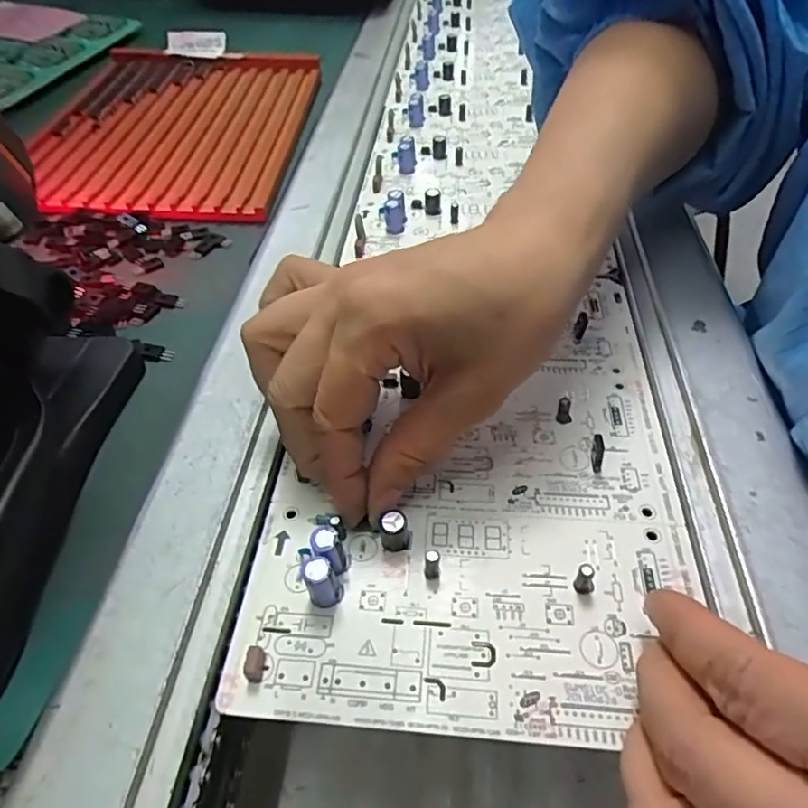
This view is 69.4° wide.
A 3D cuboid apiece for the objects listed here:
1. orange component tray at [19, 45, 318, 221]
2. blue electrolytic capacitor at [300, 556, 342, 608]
[{"bbox_3d":[-0.170,-0.213,0.441,0.180,0.020,0.239,0,48,3],"label":"orange component tray"},{"bbox_3d":[-0.028,0.061,0.199,0.011,0.017,0.011,-1,48,2],"label":"blue electrolytic capacitor"}]

